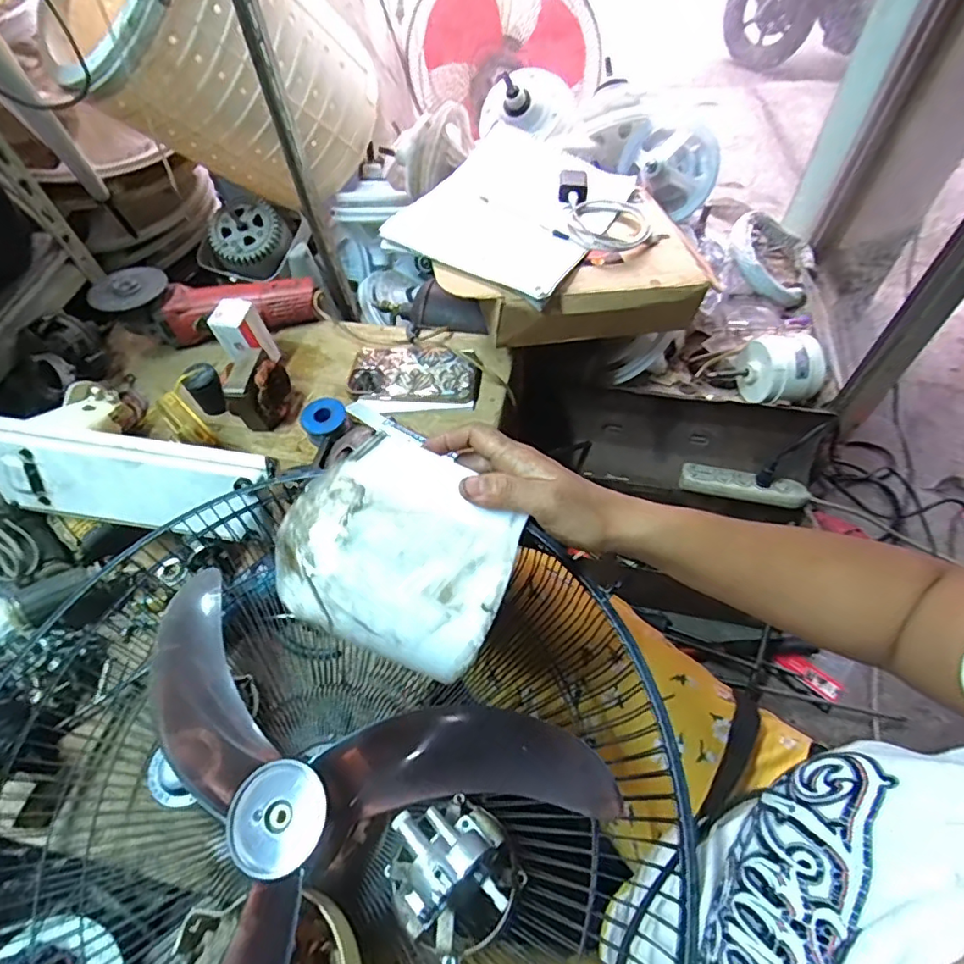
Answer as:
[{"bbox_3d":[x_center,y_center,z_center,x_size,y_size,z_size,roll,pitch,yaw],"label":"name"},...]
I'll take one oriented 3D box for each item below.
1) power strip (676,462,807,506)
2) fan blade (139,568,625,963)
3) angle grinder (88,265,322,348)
[{"bbox_3d":[0.392,0.002,0.831,0.175,0.022,0.042,12,59,11],"label":"power strip"},{"bbox_3d":[-0.155,0.205,0.410,0.373,0.056,0.330,-32,61,-15],"label":"fan blade"},{"bbox_3d":[-0.368,-0.244,0.761,0.281,0.078,0.089,0,58,4],"label":"angle grinder"}]

